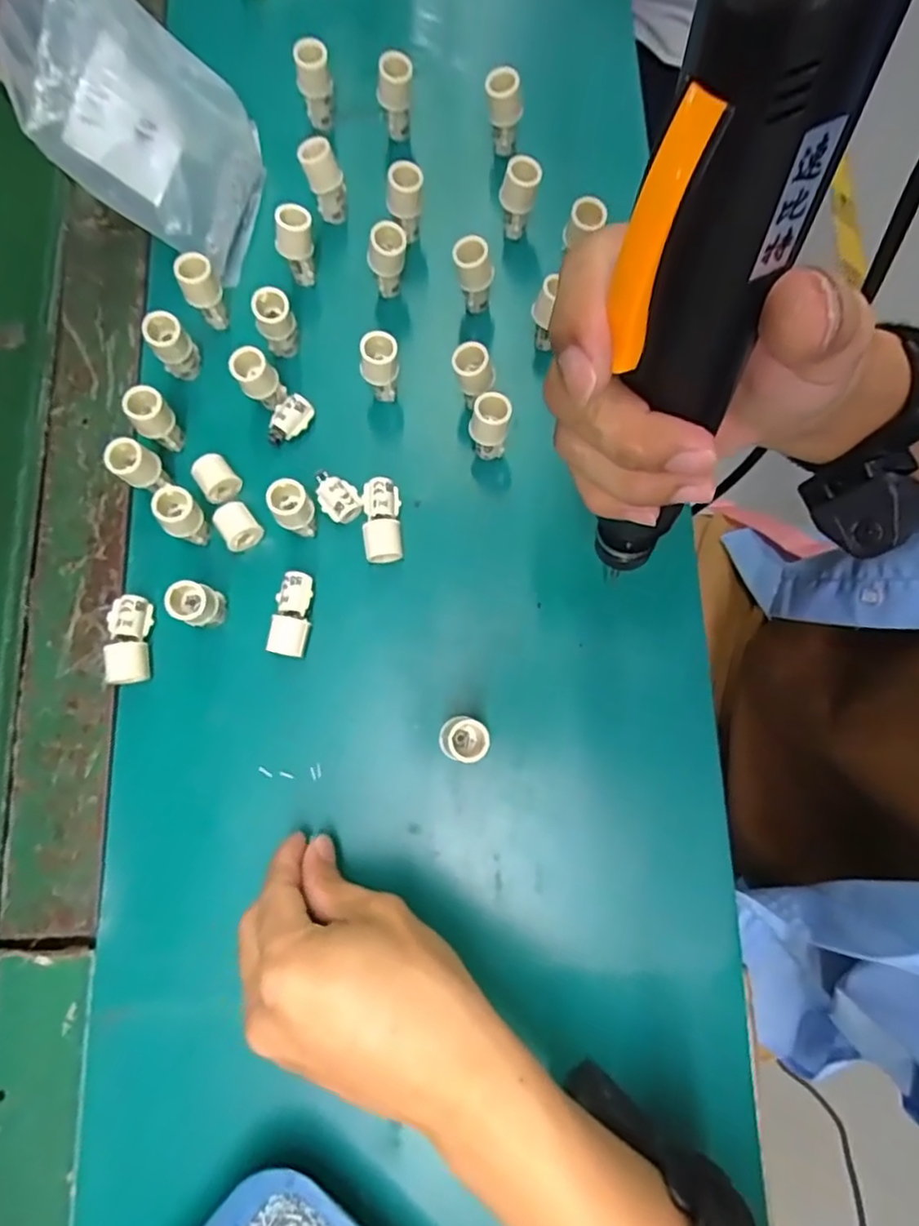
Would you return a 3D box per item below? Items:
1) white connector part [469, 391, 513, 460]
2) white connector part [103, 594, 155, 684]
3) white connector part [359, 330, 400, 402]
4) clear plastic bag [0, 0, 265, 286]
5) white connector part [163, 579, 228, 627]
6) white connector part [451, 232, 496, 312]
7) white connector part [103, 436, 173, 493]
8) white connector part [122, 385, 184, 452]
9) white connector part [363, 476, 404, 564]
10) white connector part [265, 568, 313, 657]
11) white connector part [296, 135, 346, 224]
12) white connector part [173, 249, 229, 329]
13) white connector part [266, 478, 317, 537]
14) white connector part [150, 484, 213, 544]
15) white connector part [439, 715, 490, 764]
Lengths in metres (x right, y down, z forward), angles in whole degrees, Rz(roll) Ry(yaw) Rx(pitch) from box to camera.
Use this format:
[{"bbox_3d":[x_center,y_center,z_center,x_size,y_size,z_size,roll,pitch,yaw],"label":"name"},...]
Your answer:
[{"bbox_3d":[0.016,-0.095,0.337,0.019,0.042,0.022,13,78,3],"label":"white connector part"},{"bbox_3d":[-0.170,0.014,0.330,0.020,0.014,0.044,-6,78,-1],"label":"white connector part"},{"bbox_3d":[-0.042,-0.129,0.346,0.020,0.050,0.018,-12,78,-2],"label":"white connector part"},{"bbox_3d":[-0.166,-0.269,0.345,0.018,0.139,0.106,11,82,43],"label":"clear plastic bag"},{"bbox_3d":[-0.129,-0.004,0.321,0.021,0.039,0.021,0,78,1],"label":"white connector part"},{"bbox_3d":[0.008,-0.183,0.355,0.021,0.048,0.016,3,78,1],"label":"white connector part"},{"bbox_3d":[-0.165,-0.075,0.334,0.017,0.040,0.021,43,82,9],"label":"white connector part"},{"bbox_3d":[-0.160,-0.102,0.340,0.018,0.040,0.017,0,78,1],"label":"white connector part"},{"bbox_3d":[-0.041,-0.049,0.340,0.019,0.015,0.046,-5,78,0],"label":"white connector part"},{"bbox_3d":[-0.086,0.001,0.332,0.018,0.015,0.043,2,78,1],"label":"white connector part"},{"bbox_3d":[-0.077,-0.247,0.374,0.020,0.050,0.018,-16,78,-3],"label":"white connector part"},{"bbox_3d":[-0.142,-0.177,0.358,0.020,0.045,0.017,-31,79,-6],"label":"white connector part"},{"bbox_3d":[-0.084,-0.053,0.328,0.019,0.035,0.019,0,78,1],"label":"white connector part"},{"bbox_3d":[-0.141,-0.048,0.330,0.017,0.041,0.019,43,82,9],"label":"white connector part"},{"bbox_3d":[0.002,0.061,0.307,0.022,0.044,0.019,17,79,4],"label":"white connector part"}]

